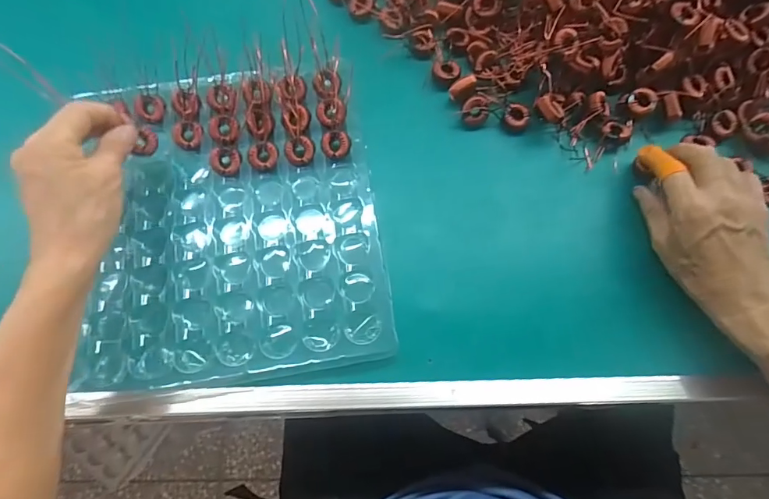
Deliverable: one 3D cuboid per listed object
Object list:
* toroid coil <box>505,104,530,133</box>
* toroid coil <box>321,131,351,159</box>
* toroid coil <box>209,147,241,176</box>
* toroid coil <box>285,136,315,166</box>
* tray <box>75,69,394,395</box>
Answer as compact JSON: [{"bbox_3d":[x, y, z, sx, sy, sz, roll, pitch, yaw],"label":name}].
[{"bbox_3d":[0.127,-0.125,0.423,0.024,0.013,0.022,0,73,0],"label":"toroid coil"},{"bbox_3d":[-0.045,-0.097,0.408,0.027,0.007,0.026,0,73,0],"label":"toroid coil"},{"bbox_3d":[-0.145,-0.081,0.403,0.028,0.008,0.023,1,73,0],"label":"toroid coil"},{"bbox_3d":[-0.078,-0.091,0.408,0.027,0.008,0.026,0,73,0],"label":"toroid coil"},{"bbox_3d":[-0.130,-0.029,0.392,0.242,0.028,0.273,-7,74,-1],"label":"tray"}]

